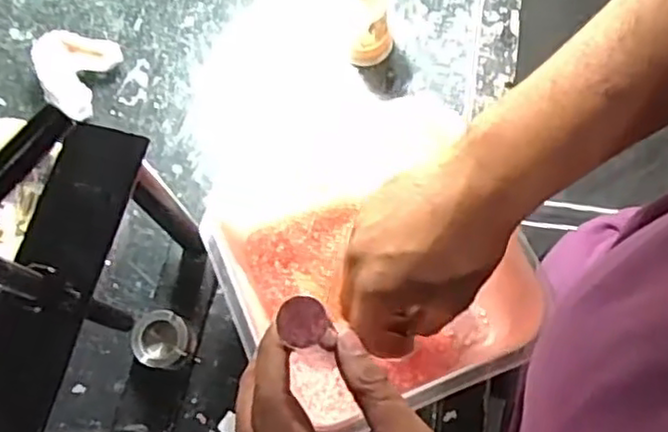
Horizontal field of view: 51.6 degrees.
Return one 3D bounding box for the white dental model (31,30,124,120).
[{"bbox_3d":[-0.202,-0.112,0.536,0.051,0.038,0.067,20,74,8],"label":"white dental model"}]

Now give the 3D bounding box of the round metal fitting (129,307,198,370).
[{"bbox_3d":[-0.116,0.085,0.472,0.037,0.027,0.037,23,75,9],"label":"round metal fitting"}]

